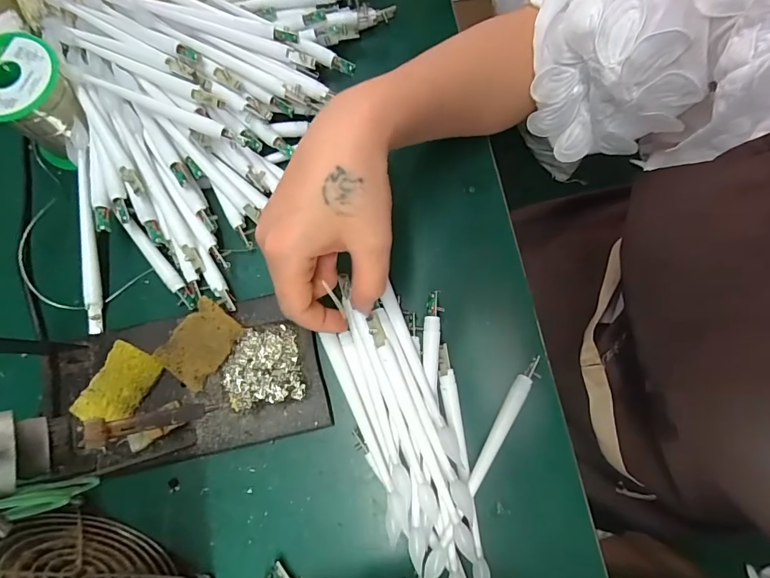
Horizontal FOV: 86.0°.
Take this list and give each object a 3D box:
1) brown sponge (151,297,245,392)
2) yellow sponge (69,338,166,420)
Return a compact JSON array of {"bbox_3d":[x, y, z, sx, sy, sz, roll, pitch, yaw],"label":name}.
[{"bbox_3d":[-0.129,0.038,0.289,0.039,0.010,0.055,34,80,8],"label":"brown sponge"},{"bbox_3d":[-0.185,0.068,0.287,0.039,0.004,0.055,26,79,7],"label":"yellow sponge"}]

